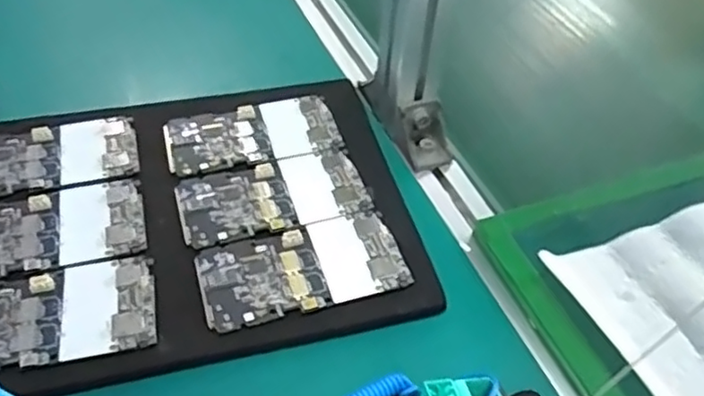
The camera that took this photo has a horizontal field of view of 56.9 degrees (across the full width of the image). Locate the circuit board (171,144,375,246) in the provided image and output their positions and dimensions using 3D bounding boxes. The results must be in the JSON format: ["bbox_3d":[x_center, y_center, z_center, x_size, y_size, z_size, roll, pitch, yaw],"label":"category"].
[{"bbox_3d":[-0.057,-0.003,0.471,0.131,0.004,0.070,-10,48,-12],"label":"circuit board"}]

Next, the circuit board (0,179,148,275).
[{"bbox_3d":[-0.210,0.021,0.439,0.129,0.006,0.067,-13,48,-15],"label":"circuit board"}]

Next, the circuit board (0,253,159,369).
[{"bbox_3d":[-0.186,0.074,0.397,0.128,0.013,0.067,-11,48,-12],"label":"circuit board"}]

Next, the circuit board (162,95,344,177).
[{"bbox_3d":[-0.079,-0.050,0.514,0.132,0.006,0.064,-12,48,-14],"label":"circuit board"}]

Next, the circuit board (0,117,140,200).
[{"bbox_3d":[-0.230,-0.030,0.485,0.131,0.008,0.069,-13,48,-14],"label":"circuit board"}]

